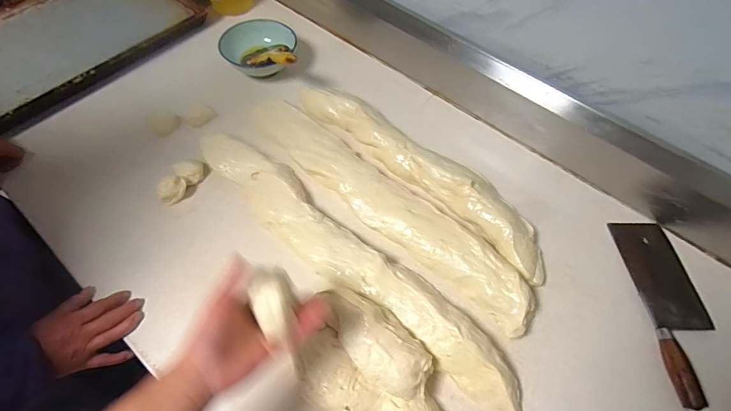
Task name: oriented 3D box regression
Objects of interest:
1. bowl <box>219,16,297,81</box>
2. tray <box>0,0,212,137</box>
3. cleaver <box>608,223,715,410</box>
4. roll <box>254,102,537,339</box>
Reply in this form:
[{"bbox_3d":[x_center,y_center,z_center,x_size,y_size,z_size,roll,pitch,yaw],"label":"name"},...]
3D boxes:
[{"bbox_3d":[-0.235,-0.339,0.892,0.157,0.067,0.157,1,59,-1],"label":"bowl"},{"bbox_3d":[-0.699,-0.397,0.917,0.444,0.046,0.611,31,63,16],"label":"tray"},{"bbox_3d":[0.487,0.152,0.635,0.103,0.022,0.294,1,59,-1],"label":"cleaver"},{"bbox_3d":[0.021,-0.016,0.704,0.621,0.046,0.112,38,65,20],"label":"roll"}]

